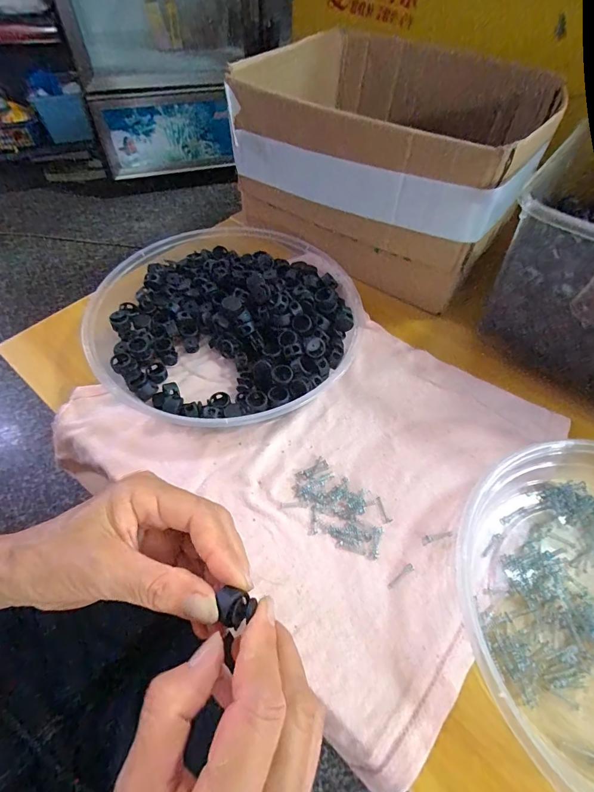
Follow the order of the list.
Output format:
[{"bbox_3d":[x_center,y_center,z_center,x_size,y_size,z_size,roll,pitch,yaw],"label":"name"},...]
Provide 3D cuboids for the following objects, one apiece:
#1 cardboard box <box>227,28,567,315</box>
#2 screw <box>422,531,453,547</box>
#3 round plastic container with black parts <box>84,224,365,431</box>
[{"bbox_3d":[0.109,-0.267,0.417,0.270,0.147,0.252,31,61,18],"label":"cardboard box"},{"bbox_3d":[0.097,0.096,0.259,0.022,0.004,0.006,-15,58,-11],"label":"screw"},{"bbox_3d":[-0.060,-0.074,0.346,0.225,0.041,0.236,1,56,-1],"label":"round plastic container with black parts"}]

